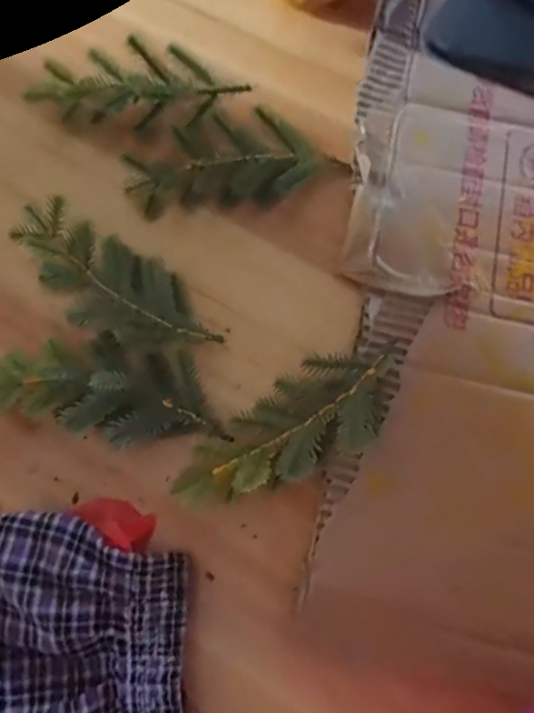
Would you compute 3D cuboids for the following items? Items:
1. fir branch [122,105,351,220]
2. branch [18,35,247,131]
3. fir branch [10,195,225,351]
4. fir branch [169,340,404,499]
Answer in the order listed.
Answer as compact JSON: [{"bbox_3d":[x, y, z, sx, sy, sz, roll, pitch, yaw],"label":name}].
[{"bbox_3d":[-0.019,-0.113,0.297,0.121,0.023,0.053,-7,74,-2],"label":"fir branch"},{"bbox_3d":[-0.075,-0.160,0.305,0.122,0.032,0.035,-1,74,0],"label":"branch"},{"bbox_3d":[-0.082,-0.038,0.278,0.121,0.021,0.049,32,77,9],"label":"fir branch"},{"bbox_3d":[0.014,0.032,0.248,0.124,0.030,0.045,-22,75,-6],"label":"fir branch"}]

